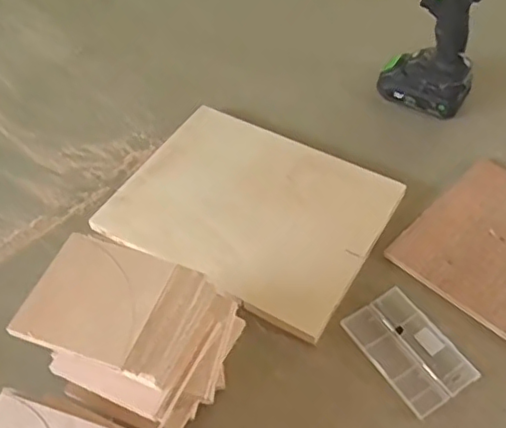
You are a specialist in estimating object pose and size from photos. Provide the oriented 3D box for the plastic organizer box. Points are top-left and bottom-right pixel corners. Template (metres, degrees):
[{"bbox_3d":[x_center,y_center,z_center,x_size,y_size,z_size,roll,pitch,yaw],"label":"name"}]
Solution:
[{"bbox_3d":[0.164,0.140,0.636,0.080,0.014,0.125,-26,56,-21],"label":"plastic organizer box"}]

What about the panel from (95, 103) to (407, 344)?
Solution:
[{"bbox_3d":[-0.002,-0.011,0.774,0.317,0.016,0.252,25,60,19],"label":"panel"}]

